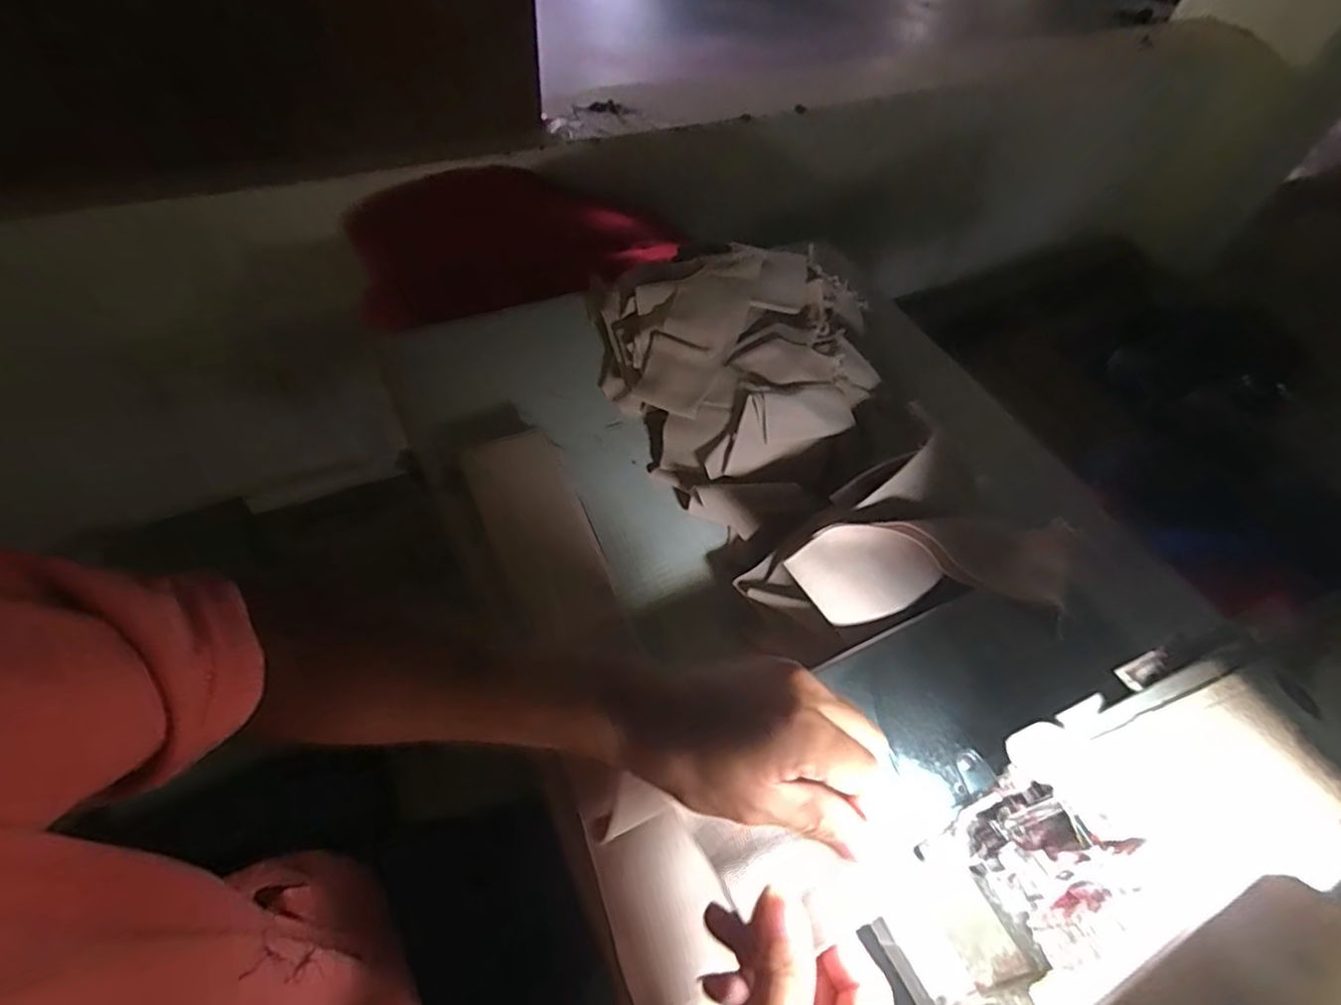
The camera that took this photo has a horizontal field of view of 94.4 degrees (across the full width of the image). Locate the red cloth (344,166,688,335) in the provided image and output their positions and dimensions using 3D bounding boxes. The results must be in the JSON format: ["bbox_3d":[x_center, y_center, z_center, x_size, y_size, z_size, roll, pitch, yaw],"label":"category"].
[{"bbox_3d":[-0.257,-0.408,1.050,0.520,0.249,0.131,-14,58,-15],"label":"red cloth"}]

